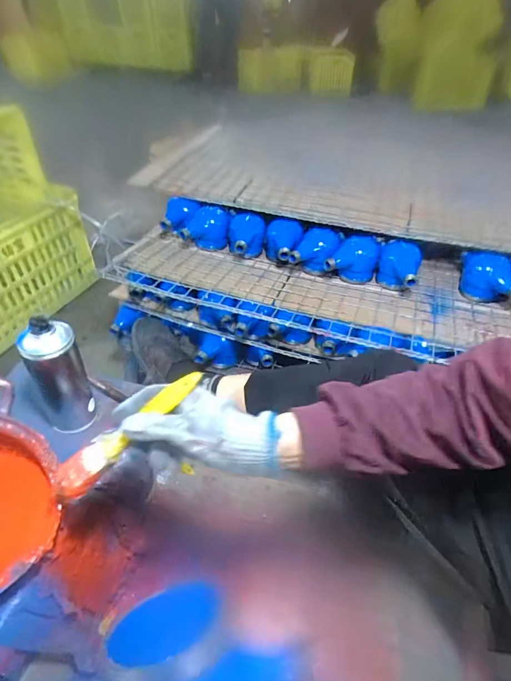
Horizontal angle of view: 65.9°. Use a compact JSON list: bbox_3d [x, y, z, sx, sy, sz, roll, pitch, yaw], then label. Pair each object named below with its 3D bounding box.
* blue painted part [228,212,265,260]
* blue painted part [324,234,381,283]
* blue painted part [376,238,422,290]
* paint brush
[{"bbox_3d":[-0.020,-0.223,0.872,0.085,0.093,0.099,-1,42,0],"label":"blue painted part"},{"bbox_3d":[0.206,-0.171,0.838,0.110,0.082,0.086,6,43,7],"label":"blue painted part"},{"bbox_3d":[0.298,-0.157,0.821,0.079,0.091,0.072,17,39,18],"label":"blue painted part"},{"bbox_3d":[-0.121,0.084,0.373,0.168,0.014,0.036,-40,47,-3],"label":"paint brush"}]

